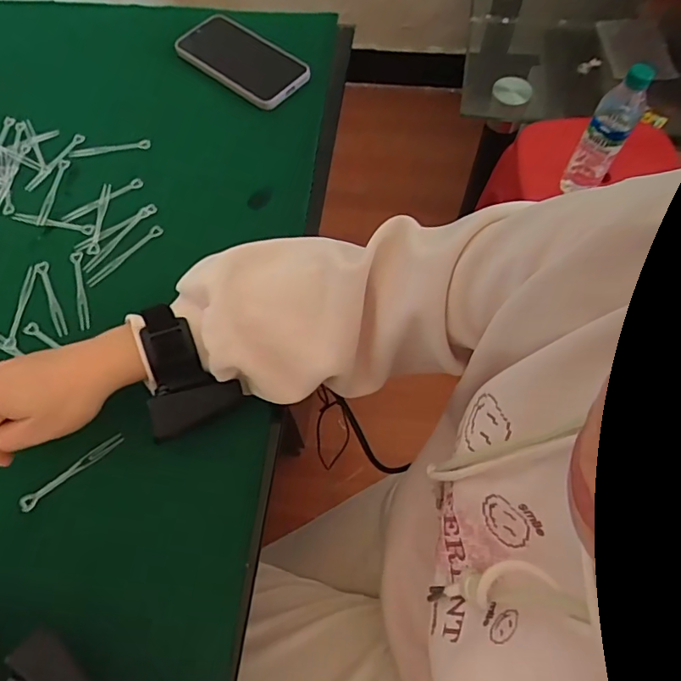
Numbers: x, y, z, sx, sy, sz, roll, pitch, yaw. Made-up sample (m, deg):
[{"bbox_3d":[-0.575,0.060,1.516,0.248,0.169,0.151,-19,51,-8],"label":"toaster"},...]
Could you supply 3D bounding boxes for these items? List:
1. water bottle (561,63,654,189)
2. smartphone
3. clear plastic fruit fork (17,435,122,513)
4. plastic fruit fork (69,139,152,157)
[{"bbox_3d":[0.405,-0.313,0.806,0.060,0.230,0.057,31,68,14],"label":"water bottle"},{"bbox_3d":[-0.114,-0.329,0.616,0.160,0.020,0.082,37,70,17],"label":"smartphone"},{"bbox_3d":[-0.211,0.102,0.422,0.082,0.007,0.009,-37,69,-16],"label":"clear plastic fruit fork"},{"bbox_3d":[-0.249,-0.207,0.570,0.086,0.006,0.009,-9,64,-4],"label":"plastic fruit fork"}]

